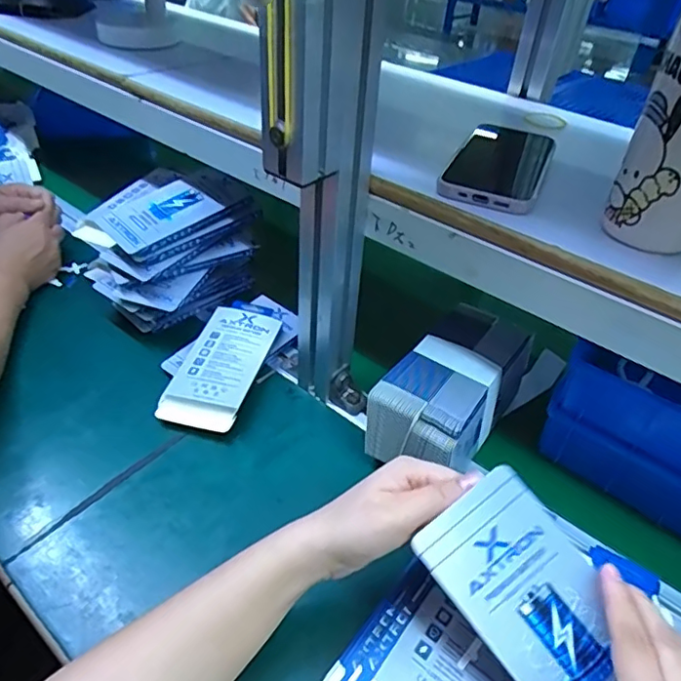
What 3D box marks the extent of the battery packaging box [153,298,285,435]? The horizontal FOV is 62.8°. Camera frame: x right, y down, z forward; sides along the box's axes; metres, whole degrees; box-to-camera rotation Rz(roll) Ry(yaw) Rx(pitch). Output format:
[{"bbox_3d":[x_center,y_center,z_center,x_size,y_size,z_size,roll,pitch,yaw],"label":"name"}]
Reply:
[{"bbox_3d":[-0.120,0.020,0.583,0.077,0.013,0.167,14,47,8],"label":"battery packaging box"}]

